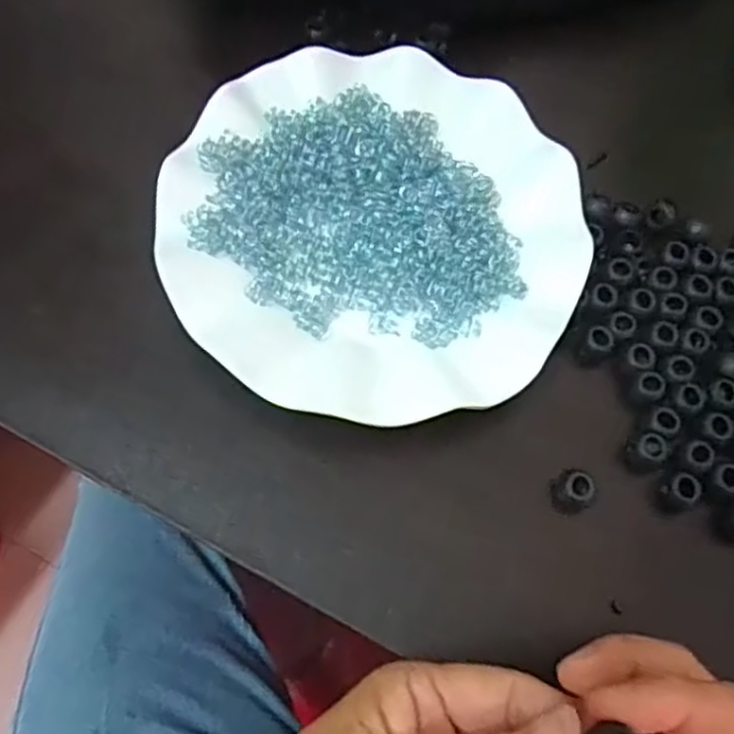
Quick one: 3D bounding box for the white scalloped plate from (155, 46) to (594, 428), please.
[{"bbox_3d":[0.004,-0.065,0.317,0.179,0.019,0.177,1,69,-3],"label":"white scalloped plate"}]

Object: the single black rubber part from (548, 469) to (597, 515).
[{"bbox_3d":[0.084,0.052,0.291,0.015,0.015,0.016,1,69,-3],"label":"single black rubber part"}]

